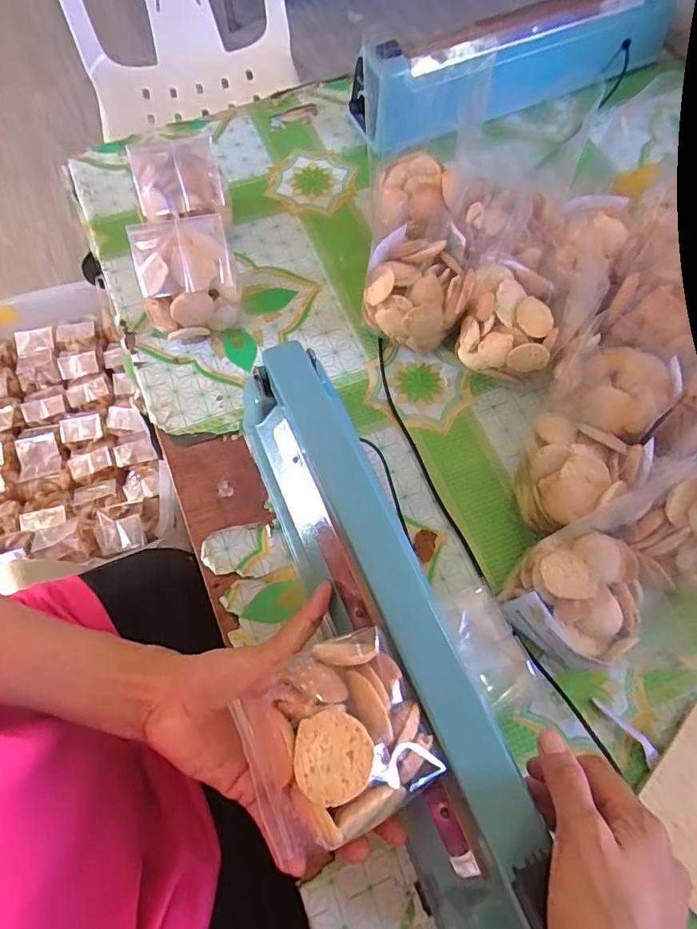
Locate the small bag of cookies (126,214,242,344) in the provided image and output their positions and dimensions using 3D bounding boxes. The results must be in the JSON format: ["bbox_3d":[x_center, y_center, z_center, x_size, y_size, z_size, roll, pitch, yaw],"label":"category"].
[{"bbox_3d":[-0.143,-0.164,0.476,0.084,0.094,0.061,-11,69,-4],"label":"small bag of cookies"}]

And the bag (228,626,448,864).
[{"bbox_3d":[-0.007,0.134,0.256,0.087,0.033,0.082,-25,70,-9],"label":"bag"}]

